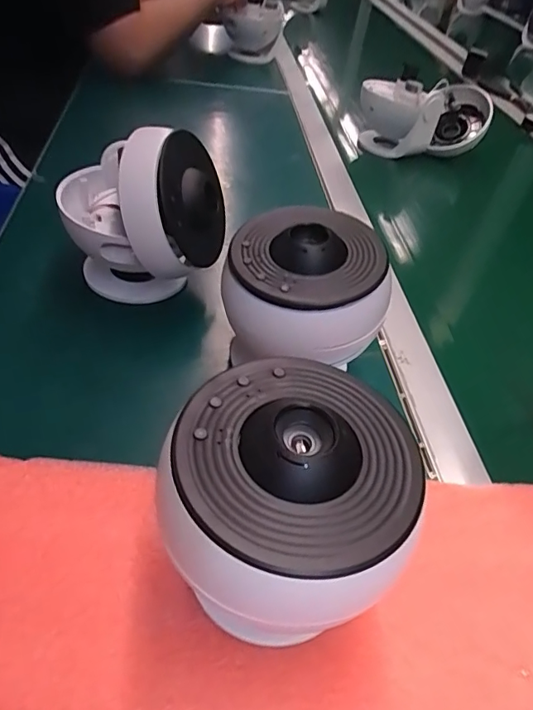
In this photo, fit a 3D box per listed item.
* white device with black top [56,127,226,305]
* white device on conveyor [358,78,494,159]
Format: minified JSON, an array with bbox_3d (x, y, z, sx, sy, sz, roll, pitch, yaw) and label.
[{"bbox_3d":[-0.107,-0.114,0.414,0.133,0.135,0.097,17,52,9],"label":"white device with black top"},{"bbox_3d":[0.235,-0.352,0.740,0.202,0.108,0.087,-3,52,-7],"label":"white device on conveyor"}]

